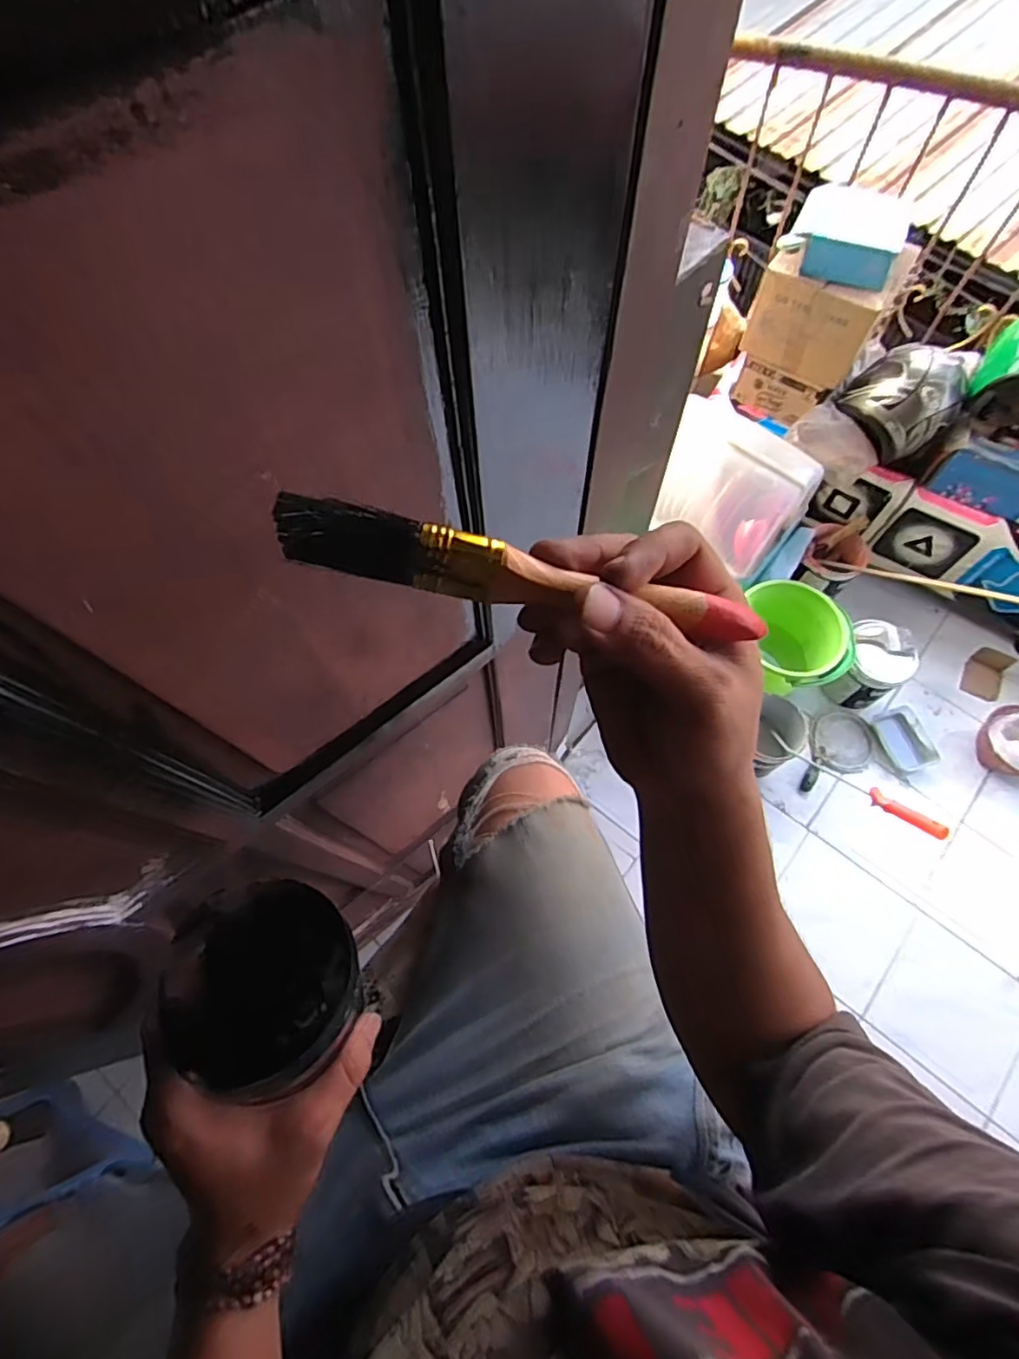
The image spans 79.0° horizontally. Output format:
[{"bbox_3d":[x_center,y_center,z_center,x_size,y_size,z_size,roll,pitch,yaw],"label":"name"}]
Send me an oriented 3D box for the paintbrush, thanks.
[{"bbox_3d":[0.008,-0.033,0.211,0.166,0.026,0.012,10,67,-10],"label":"paintbrush"}]

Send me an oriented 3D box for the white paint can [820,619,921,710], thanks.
[{"bbox_3d":[0.947,-0.037,1.644,0.191,0.194,0.176,0,67,1],"label":"white paint can"}]

